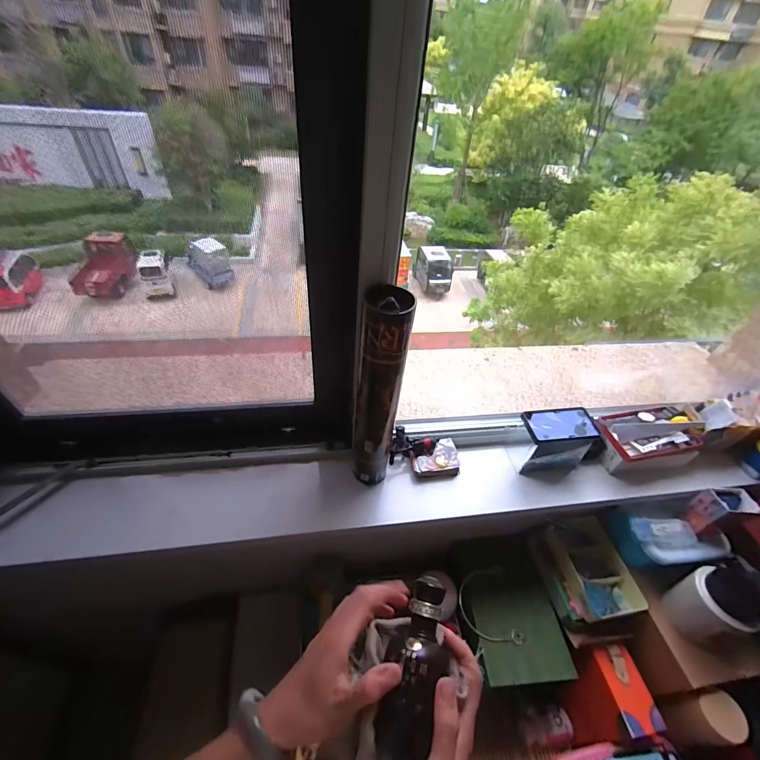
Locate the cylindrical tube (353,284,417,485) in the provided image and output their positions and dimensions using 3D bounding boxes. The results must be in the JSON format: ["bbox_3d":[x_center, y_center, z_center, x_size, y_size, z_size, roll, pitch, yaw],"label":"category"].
[{"bbox_3d":[-0.005,0.045,0.592,0.066,0.406,0.052,6,45,0],"label":"cylindrical tube"}]

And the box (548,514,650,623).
[{"bbox_3d":[0.456,0.417,0.815,0.140,0.061,0.192,-4,46,-10],"label":"box"}]

